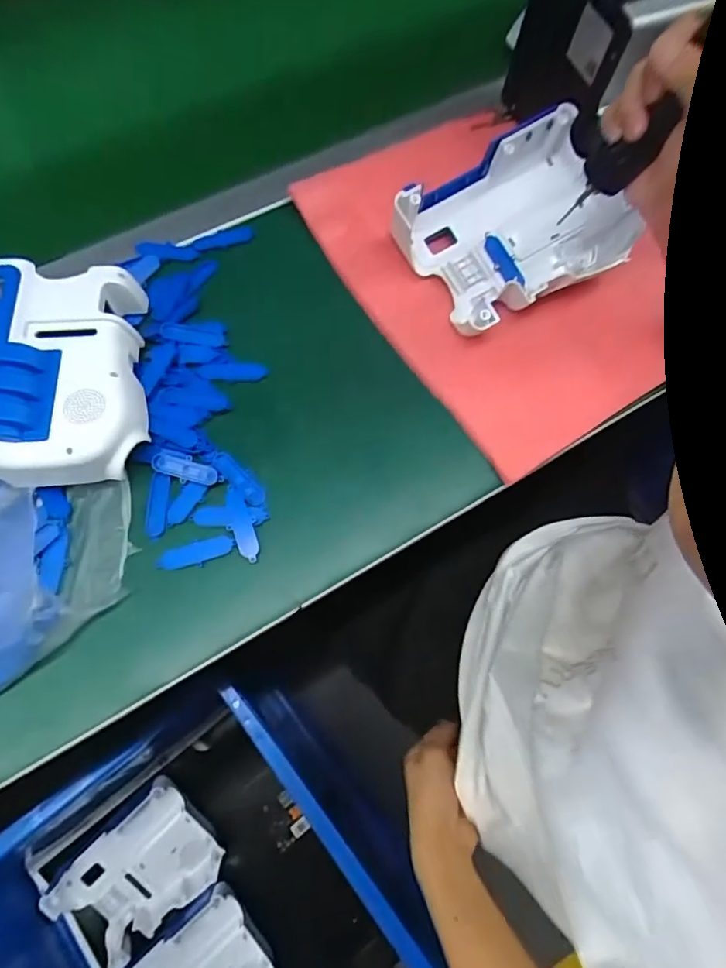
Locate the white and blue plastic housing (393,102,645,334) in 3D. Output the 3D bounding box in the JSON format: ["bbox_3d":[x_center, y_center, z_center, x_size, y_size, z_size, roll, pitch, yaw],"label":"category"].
[{"bbox_3d":[0.131,-0.218,0.445,0.182,0.068,0.129,-25,74,-9],"label":"white and blue plastic housing"}]

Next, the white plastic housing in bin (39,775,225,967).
[{"bbox_3d":[-0.296,0.519,0.710,0.195,0.067,0.141,-42,77,-13],"label":"white plastic housing in bin"}]

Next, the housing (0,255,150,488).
[{"bbox_3d":[-0.240,-0.090,0.408,0.132,0.066,0.177,-6,72,-3],"label":"housing"}]

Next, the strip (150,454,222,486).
[{"bbox_3d":[-0.139,-0.010,0.419,0.055,0.009,0.018,14,72,4],"label":"strip"}]

